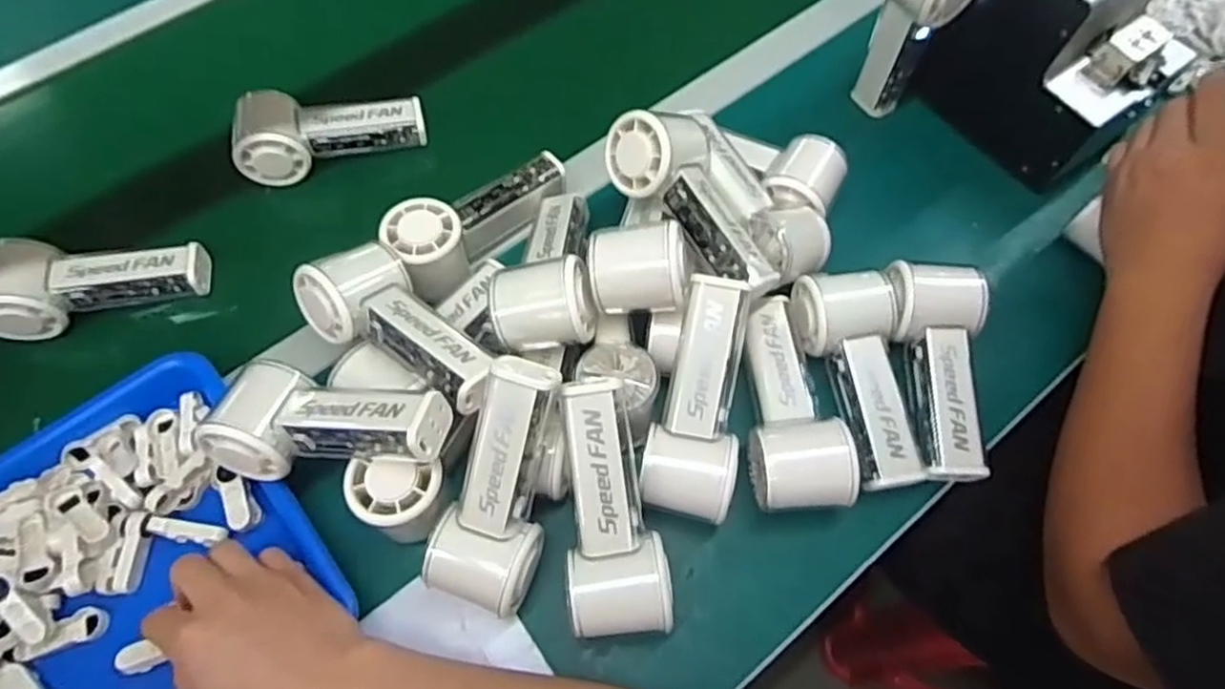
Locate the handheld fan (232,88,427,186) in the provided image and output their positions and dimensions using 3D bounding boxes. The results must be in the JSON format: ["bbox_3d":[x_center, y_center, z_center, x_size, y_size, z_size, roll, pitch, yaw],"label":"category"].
[{"bbox_3d":[-0.238,-0.183,0.573,0.151,0.042,0.072,-6,65,-2],"label":"handheld fan"}]

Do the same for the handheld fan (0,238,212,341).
[{"bbox_3d":[-0.391,-0.048,0.509,0.141,0.047,0.066,-6,65,-2],"label":"handheld fan"}]

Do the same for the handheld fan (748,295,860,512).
[{"bbox_3d":[0.119,0.038,0.458,0.056,0.063,0.152,-4,65,-1],"label":"handheld fan"}]

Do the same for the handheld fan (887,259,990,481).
[{"bbox_3d":[0.229,0.015,0.456,0.058,0.042,0.143,-1,65,0],"label":"handheld fan"}]

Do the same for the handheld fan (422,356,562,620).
[{"bbox_3d":[-0.067,0.084,0.398,0.060,0.043,0.152,14,98,7],"label":"handheld fan"}]

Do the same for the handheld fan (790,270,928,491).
[{"bbox_3d":[0.171,0.020,0.458,0.065,0.047,0.151,-8,65,-3],"label":"handheld fan"}]

